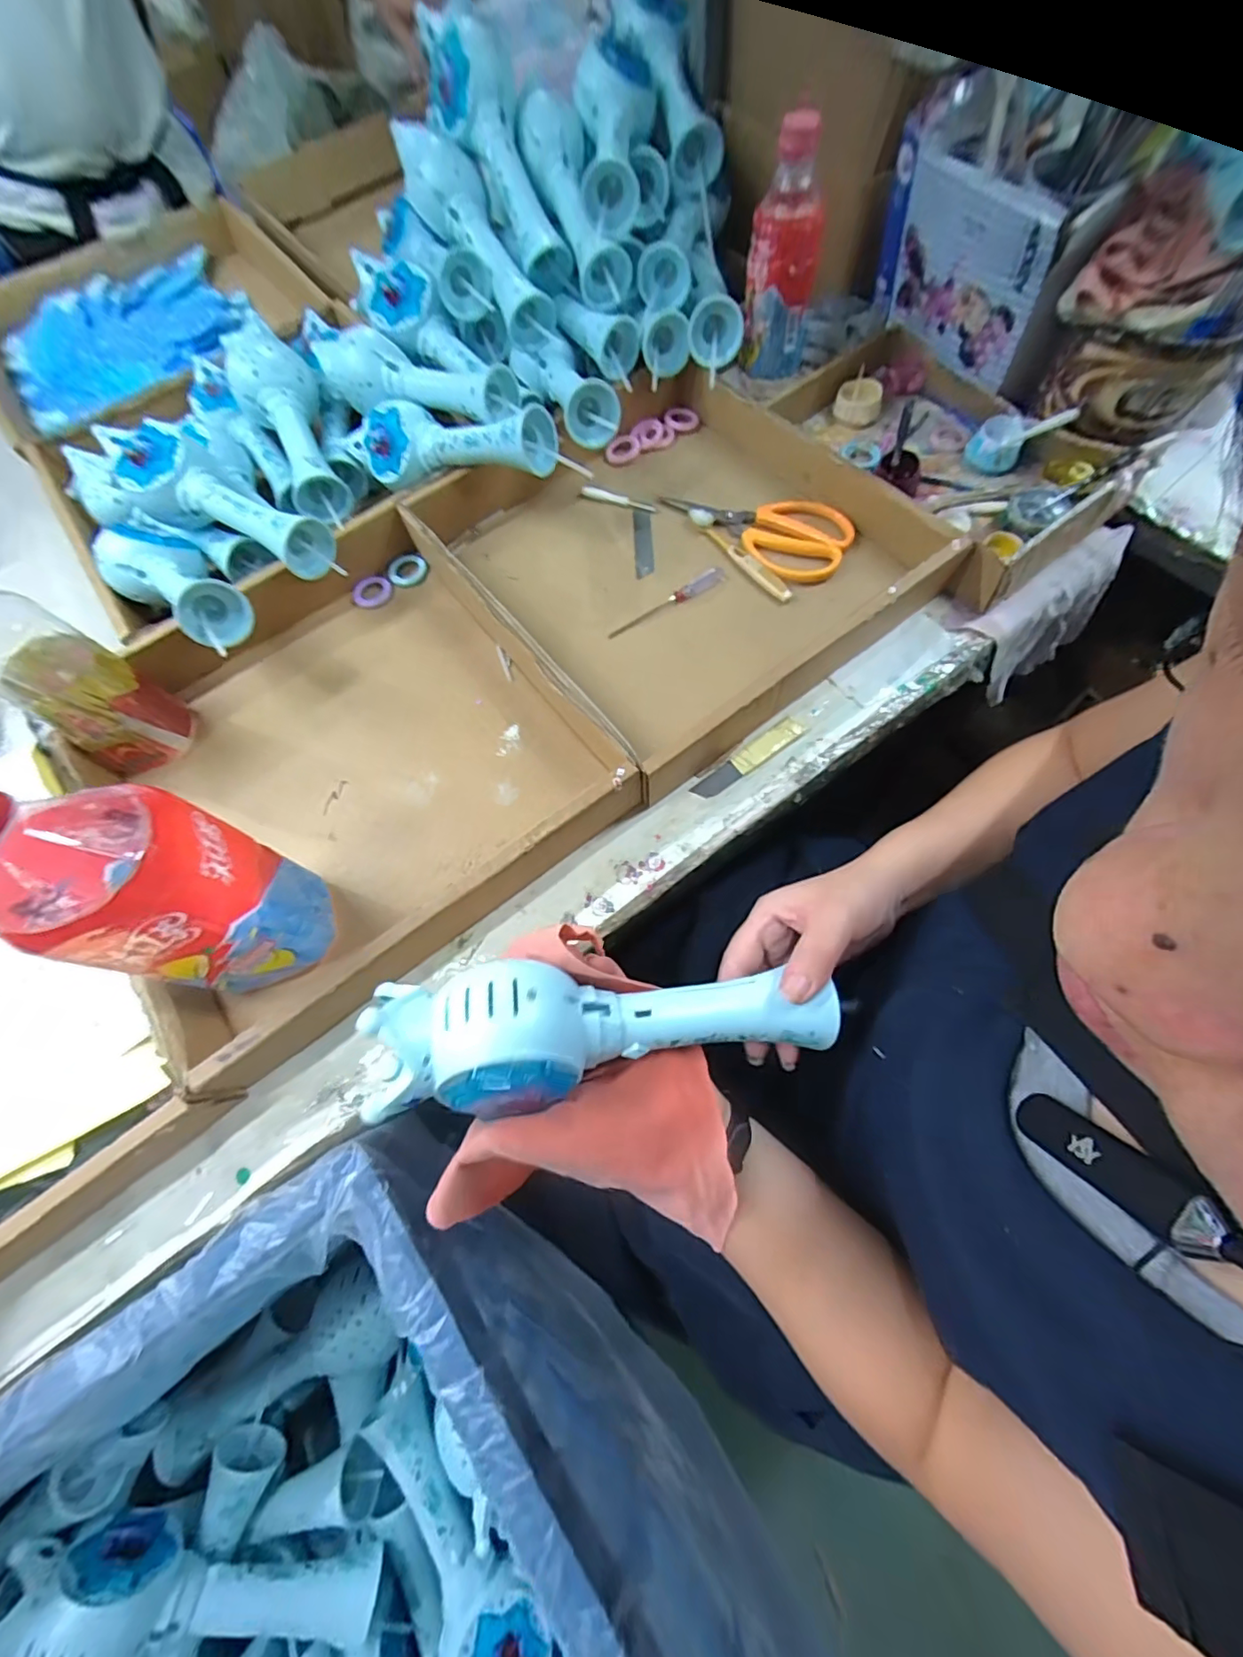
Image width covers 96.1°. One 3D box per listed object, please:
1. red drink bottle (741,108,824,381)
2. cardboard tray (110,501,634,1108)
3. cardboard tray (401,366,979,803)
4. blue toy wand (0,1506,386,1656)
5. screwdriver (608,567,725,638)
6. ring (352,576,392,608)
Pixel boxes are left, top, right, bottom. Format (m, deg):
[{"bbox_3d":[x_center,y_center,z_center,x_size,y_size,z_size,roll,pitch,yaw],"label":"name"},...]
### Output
[{"bbox_3d":[0.148,-0.512,0.514,0.062,0.172,0.053,10,70,6],"label":"red drink bottle"},{"bbox_3d":[-0.231,-0.070,0.449,0.342,0.065,0.374,-36,72,-11],"label":"cardboard tray"},{"bbox_3d":[0.050,-0.261,0.510,0.361,0.059,0.363,-36,72,-11],"label":"cardboard tray"},{"bbox_3d":[-0.286,0.522,0.380,0.236,0.069,0.055,23,69,-17],"label":"blue toy wand"},{"bbox_3d":[0.042,-0.207,0.510,0.122,0.009,0.016,-34,72,-11],"label":"screwdriver"},{"bbox_3d":[-0.243,-0.230,0.544,0.037,0.006,0.037,-1,69,2],"label":"ring"}]

